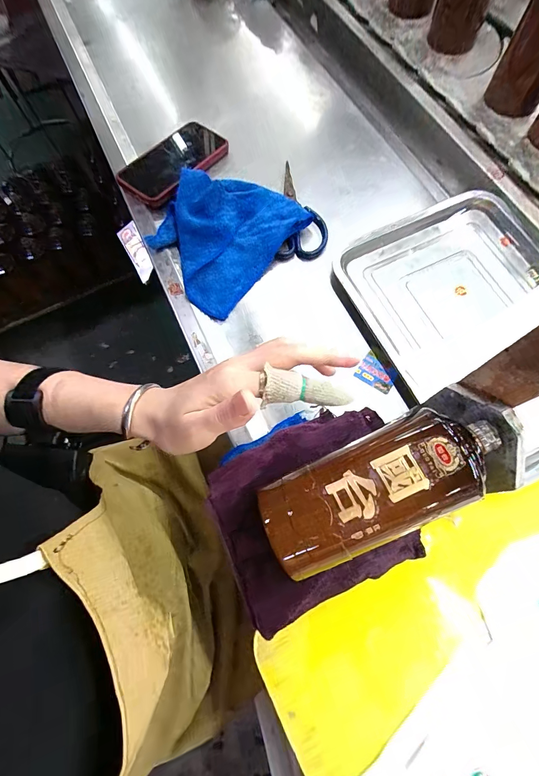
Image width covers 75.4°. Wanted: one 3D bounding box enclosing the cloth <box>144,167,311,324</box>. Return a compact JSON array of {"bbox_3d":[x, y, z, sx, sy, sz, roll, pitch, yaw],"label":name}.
[{"bbox_3d":[-0.068,-0.208,0.468,0.163,0.037,0.196,36,76,14],"label":"cloth"}]

